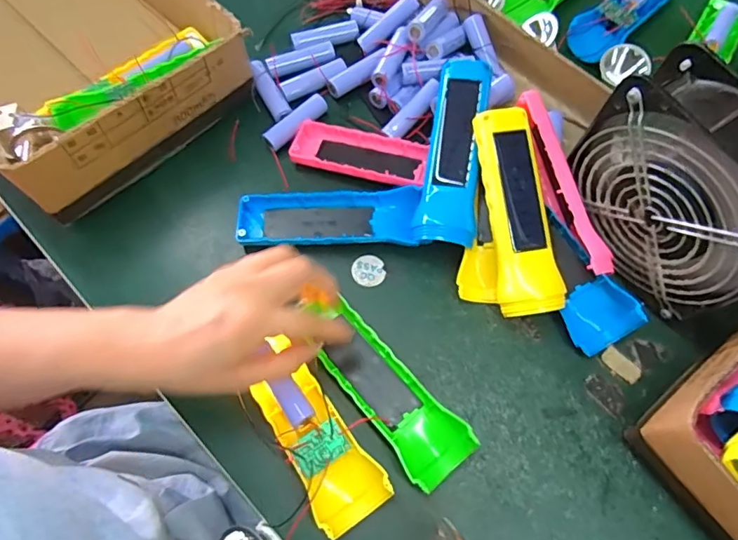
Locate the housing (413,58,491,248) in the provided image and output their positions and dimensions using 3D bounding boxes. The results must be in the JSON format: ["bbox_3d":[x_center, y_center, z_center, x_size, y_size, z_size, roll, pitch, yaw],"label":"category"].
[{"bbox_3d":[0.068,-0.094,0.404,0.043,0.022,0.153,8,80,2],"label":"housing"}]

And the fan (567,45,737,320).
[{"bbox_3d":[0.215,-0.050,0.349,0.057,0.140,0.144,-33,72,-14],"label":"fan"}]

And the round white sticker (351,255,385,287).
[{"bbox_3d":[-0.001,0.001,0.413,0.026,0.004,0.025,1,79,-3],"label":"round white sticker"}]

